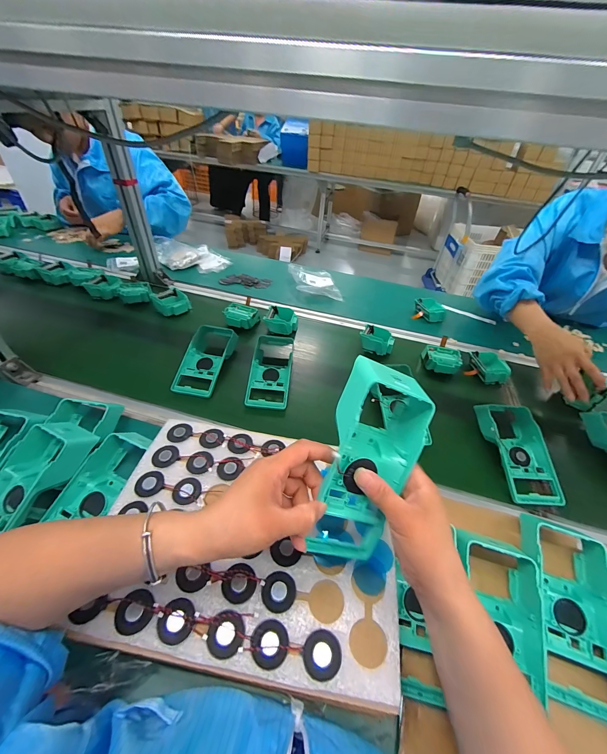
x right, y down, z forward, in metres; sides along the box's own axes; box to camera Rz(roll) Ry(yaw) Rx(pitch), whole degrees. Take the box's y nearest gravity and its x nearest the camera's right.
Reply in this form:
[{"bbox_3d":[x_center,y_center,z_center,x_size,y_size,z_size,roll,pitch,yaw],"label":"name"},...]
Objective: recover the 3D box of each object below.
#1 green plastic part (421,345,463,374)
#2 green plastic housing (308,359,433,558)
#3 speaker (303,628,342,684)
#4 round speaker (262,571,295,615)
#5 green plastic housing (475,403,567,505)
[{"bbox_3d":[0.320,-0.037,0.699,0.081,0.042,0.084,13,44,7],"label":"green plastic part"},{"bbox_3d":[0.063,0.084,0.297,0.104,0.190,0.060,11,6,-20],"label":"green plastic housing"},{"bbox_3d":[0.017,0.251,0.271,0.033,0.005,0.033,4,43,-4],"label":"speaker"},{"bbox_3d":[-0.024,0.215,0.301,0.032,0.004,0.033,4,43,-4],"label":"round speaker"},{"bbox_3d":[0.370,0.125,0.523,0.101,0.044,0.183,6,43,-1],"label":"green plastic housing"}]

